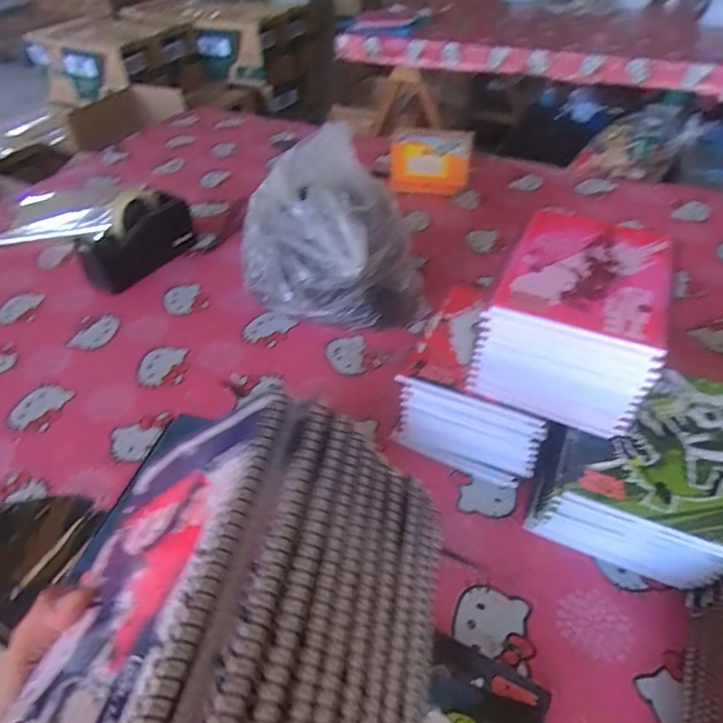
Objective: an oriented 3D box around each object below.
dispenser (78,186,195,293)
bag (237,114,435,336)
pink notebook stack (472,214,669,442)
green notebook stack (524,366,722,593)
[{"bbox_3d":[-0.395,-0.216,0.929,0.081,0.107,0.199,25,50,27],"label":"dispenser"},{"bbox_3d":[-0.050,-0.201,0.833,0.254,0.204,0.289,-12,44,-9],"label":"bag"},{"bbox_3d":[0.228,-0.052,0.557,0.155,0.115,0.204,18,47,21],"label":"pink notebook stack"},{"bbox_3d":[0.286,0.113,0.550,0.169,0.120,0.190,17,47,21],"label":"green notebook stack"}]

